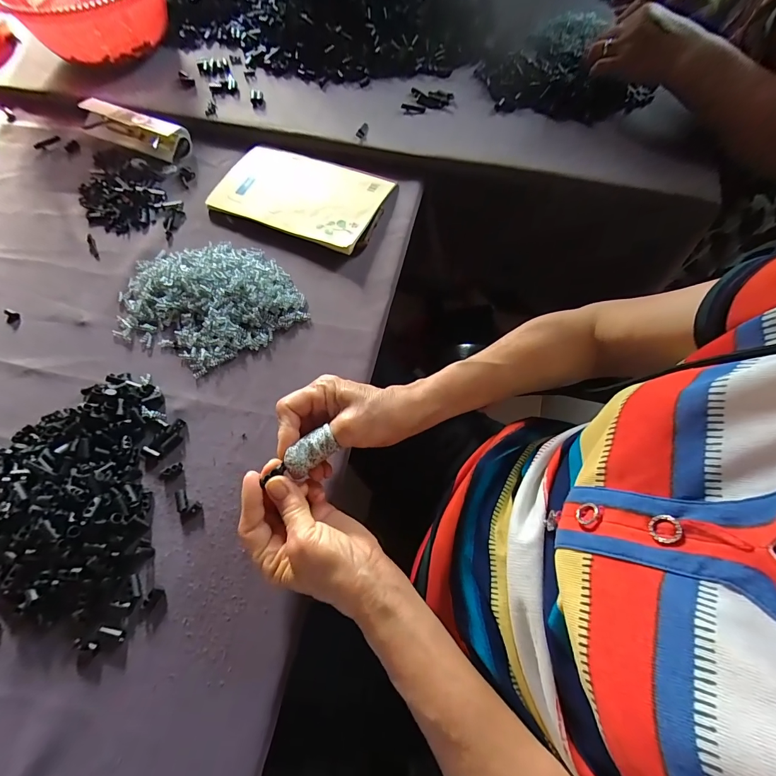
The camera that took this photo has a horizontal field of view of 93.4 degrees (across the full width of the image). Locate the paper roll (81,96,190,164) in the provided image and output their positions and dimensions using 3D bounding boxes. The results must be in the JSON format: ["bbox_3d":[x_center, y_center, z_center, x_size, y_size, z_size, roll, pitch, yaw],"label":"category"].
[{"bbox_3d":[-0.351,-0.359,0.507,0.160,0.032,0.045,21,69,10],"label":"paper roll"}]

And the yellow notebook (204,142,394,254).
[{"bbox_3d":[-0.111,-0.253,0.467,0.218,0.010,0.137,23,69,10],"label":"yellow notebook"}]

